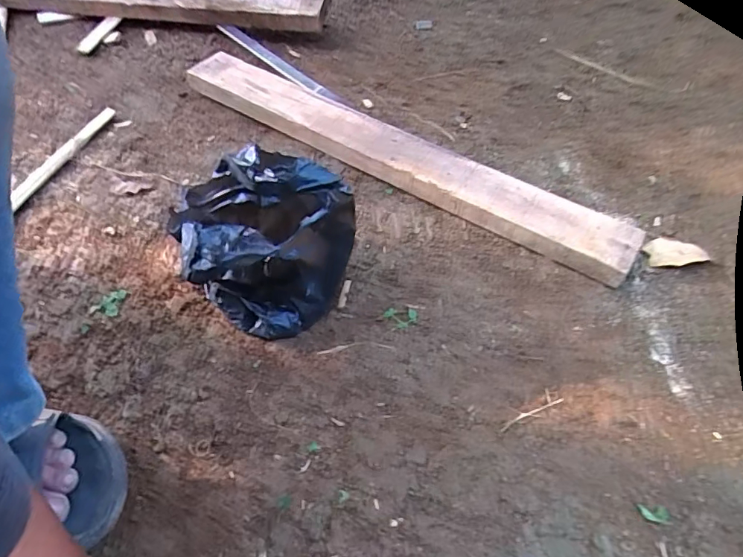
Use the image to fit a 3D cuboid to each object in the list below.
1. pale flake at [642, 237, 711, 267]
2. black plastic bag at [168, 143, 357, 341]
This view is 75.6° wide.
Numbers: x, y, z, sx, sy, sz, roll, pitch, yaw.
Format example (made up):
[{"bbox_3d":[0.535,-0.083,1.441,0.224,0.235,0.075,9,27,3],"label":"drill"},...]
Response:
[{"bbox_3d":[0.398,-0.035,0.633,0.079,0.011,0.048,-4,53,-8],"label":"pale flake"},{"bbox_3d":[-0.118,-0.046,0.516,0.160,0.169,0.160,-21,57,-19],"label":"black plastic bag"}]

